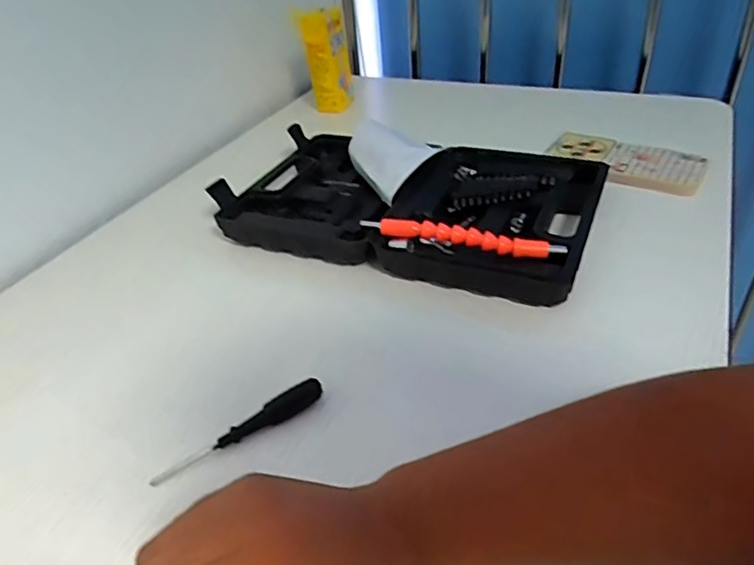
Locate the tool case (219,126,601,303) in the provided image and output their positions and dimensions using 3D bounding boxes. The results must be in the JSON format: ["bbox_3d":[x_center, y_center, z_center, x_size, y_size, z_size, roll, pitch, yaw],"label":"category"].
[{"bbox_3d":[0.028,-0.085,0.545,0.342,0.041,0.214,12,39,22],"label":"tool case"}]

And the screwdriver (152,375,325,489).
[{"bbox_3d":[-0.089,0.095,0.363,0.115,0.010,0.014,-23,40,-23],"label":"screwdriver"}]

